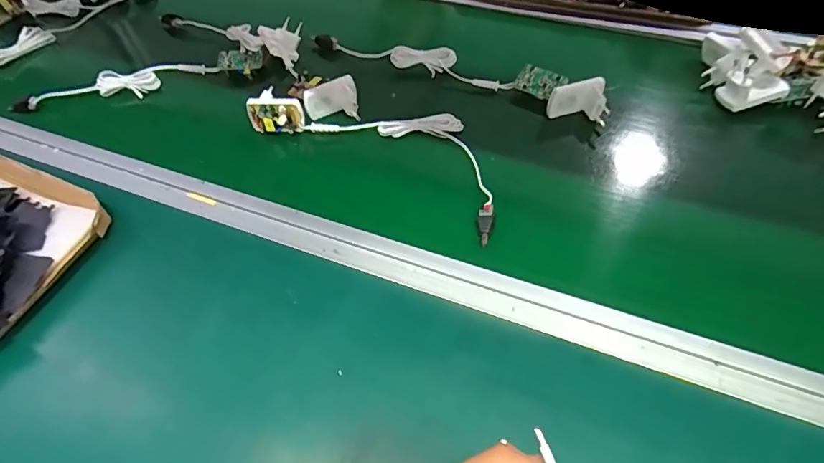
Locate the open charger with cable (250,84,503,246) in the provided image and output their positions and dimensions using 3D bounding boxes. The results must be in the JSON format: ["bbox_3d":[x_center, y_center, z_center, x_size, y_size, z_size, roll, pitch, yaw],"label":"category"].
[{"bbox_3d":[-0.027,-0.104,0.520,0.301,0.034,0.120,24,62,25],"label":"open charger with cable"}]

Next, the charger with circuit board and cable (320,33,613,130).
[{"bbox_3d":[0.044,-0.199,0.596,0.384,0.049,0.050,21,60,24],"label":"charger with circuit board and cable"}]

